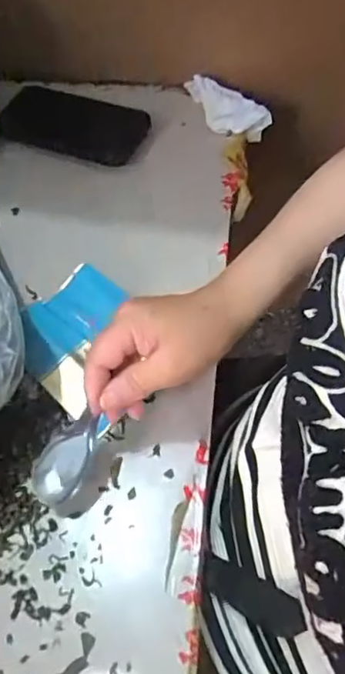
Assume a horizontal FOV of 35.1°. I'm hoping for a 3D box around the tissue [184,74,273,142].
[{"bbox_3d":[0.054,-0.249,0.592,0.101,0.025,0.049,24,64,12],"label":"tissue"}]

